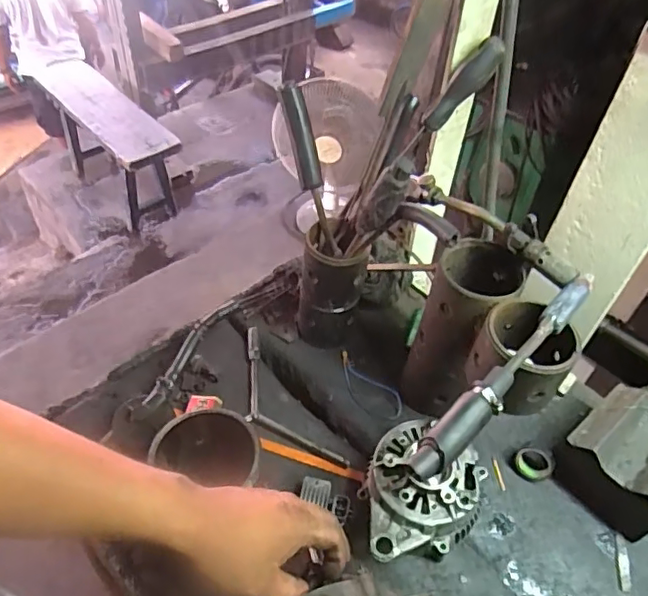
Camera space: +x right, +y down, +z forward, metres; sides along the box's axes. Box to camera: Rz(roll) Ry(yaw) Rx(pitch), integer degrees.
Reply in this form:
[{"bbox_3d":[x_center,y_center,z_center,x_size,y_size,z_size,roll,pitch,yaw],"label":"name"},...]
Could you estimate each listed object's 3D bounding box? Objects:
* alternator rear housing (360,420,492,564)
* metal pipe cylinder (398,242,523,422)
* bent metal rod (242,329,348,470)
[{"bbox_3d":[0.110,0.207,0.625,0.140,0.088,0.145,-2,48,-7],"label":"alternator rear housing"},{"bbox_3d":[0.153,0.042,0.664,0.092,0.209,0.091,13,48,7],"label":"metal pipe cylinder"},{"bbox_3d":[-0.066,0.141,0.741,0.075,0.027,0.236,-24,54,-24],"label":"bent metal rod"}]

